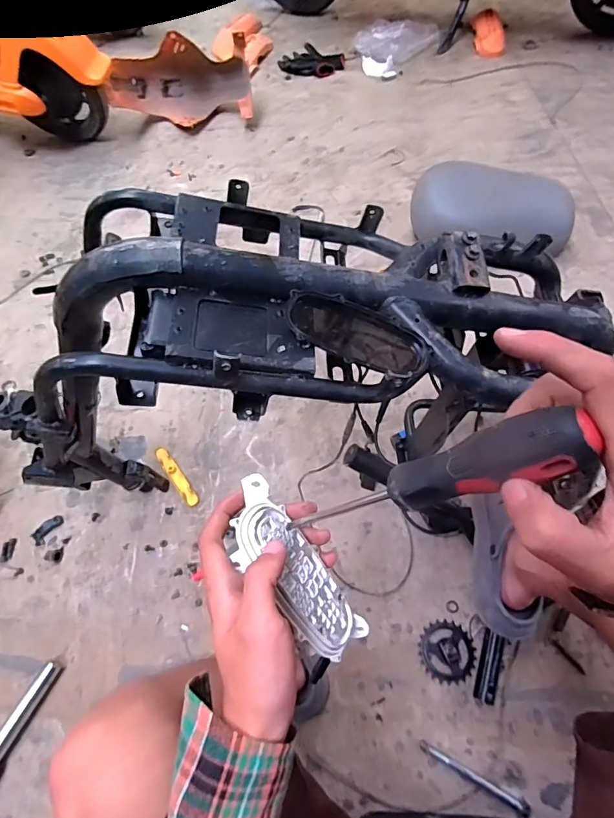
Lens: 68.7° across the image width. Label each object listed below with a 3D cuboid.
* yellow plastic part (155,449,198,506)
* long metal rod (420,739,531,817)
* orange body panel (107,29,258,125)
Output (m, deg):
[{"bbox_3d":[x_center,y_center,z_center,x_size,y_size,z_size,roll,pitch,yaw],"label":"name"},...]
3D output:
[{"bbox_3d":[-0.262,0.133,0.901,0.024,0.006,0.150,-35,65,-14],"label":"yellow plastic part"},{"bbox_3d":[0.235,0.519,0.634,0.152,0.016,0.016,25,66,16],"label":"long metal rod"},{"bbox_3d":[-0.414,-1.077,1.492,0.459,0.200,0.179,-1,62,4],"label":"orange body panel"}]

